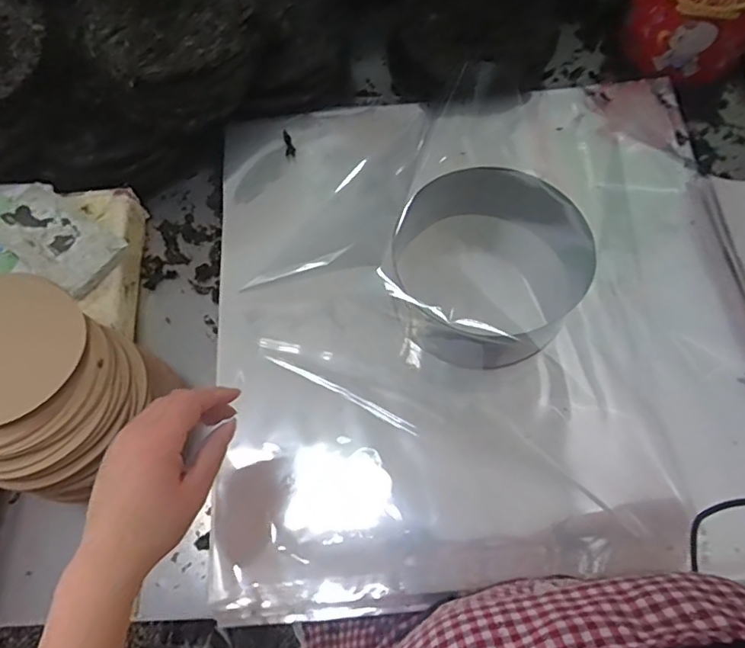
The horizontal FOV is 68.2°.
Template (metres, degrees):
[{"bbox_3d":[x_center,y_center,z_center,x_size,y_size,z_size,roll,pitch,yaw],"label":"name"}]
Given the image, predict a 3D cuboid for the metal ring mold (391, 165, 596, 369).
[{"bbox_3d":[0.112,-0.068,0.572,0.197,0.067,0.188,0,67,0],"label":"metal ring mold"}]

